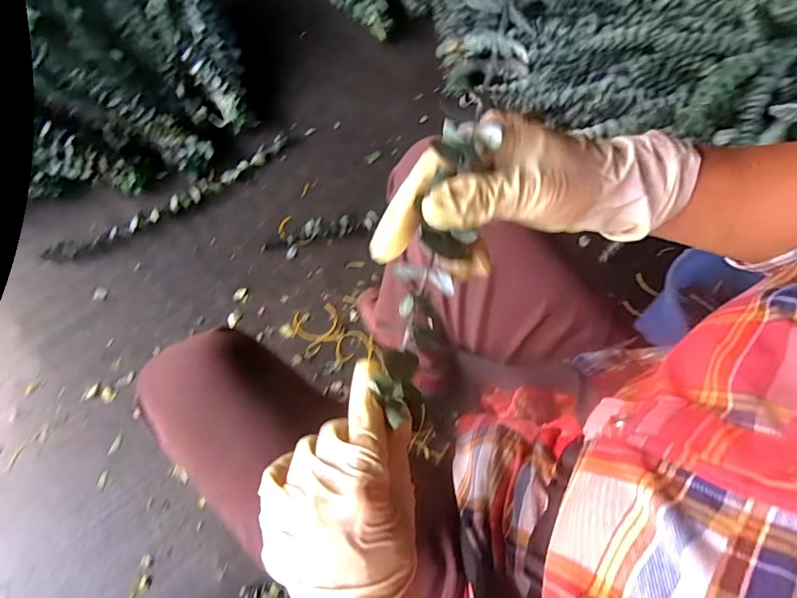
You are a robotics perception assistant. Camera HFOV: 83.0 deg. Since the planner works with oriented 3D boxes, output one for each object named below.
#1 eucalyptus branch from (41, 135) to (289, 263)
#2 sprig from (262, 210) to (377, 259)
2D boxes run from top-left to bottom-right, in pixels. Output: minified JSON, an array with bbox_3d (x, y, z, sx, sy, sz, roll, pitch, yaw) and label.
[{"bbox_3d":[-0.451,-0.206,0.907,0.507,0.027,0.065,-31,72,-13],"label":"eucalyptus branch"},{"bbox_3d":[-0.154,-0.133,0.886,0.223,0.025,0.056,-19,70,-9],"label":"sprig"}]

